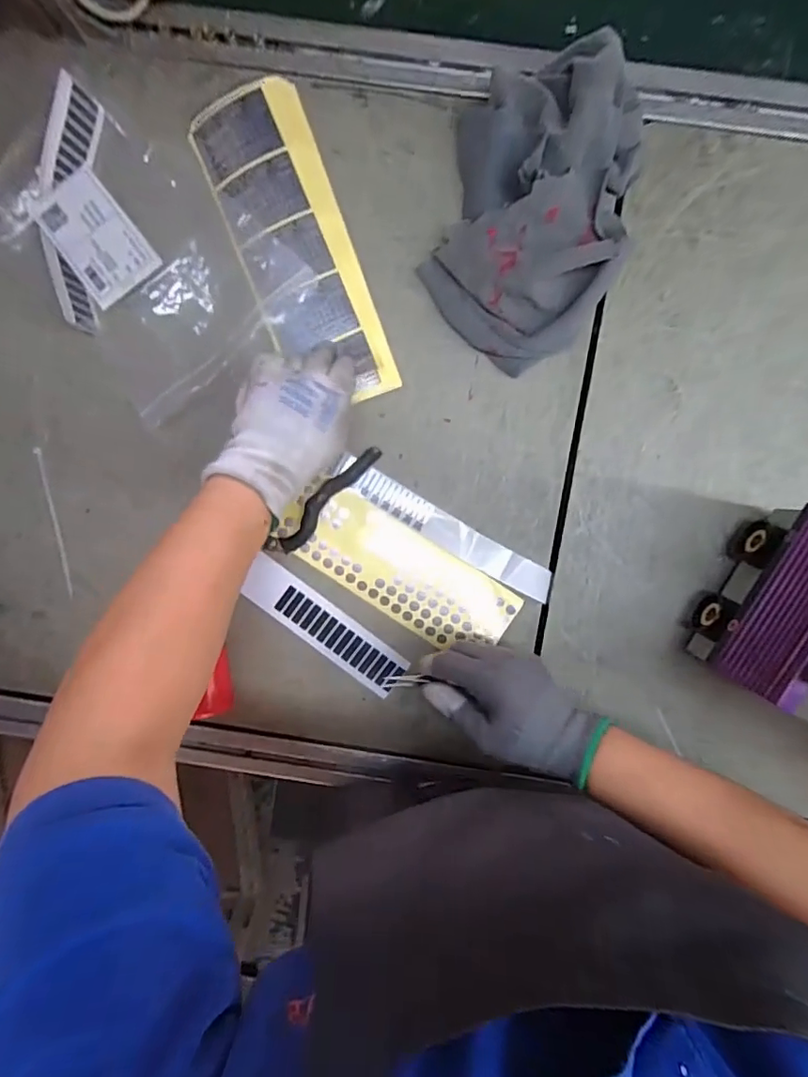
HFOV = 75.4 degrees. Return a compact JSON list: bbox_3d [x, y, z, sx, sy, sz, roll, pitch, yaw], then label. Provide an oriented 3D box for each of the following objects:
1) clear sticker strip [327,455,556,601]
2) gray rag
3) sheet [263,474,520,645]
[{"bbox_3d":[0.038,-0.009,0.489,0.227,0.006,0.030,30,92,-1],"label":"clear sticker strip"},{"bbox_3d":[0.111,-0.272,0.434,0.159,0.061,0.245,18,95,1],"label":"gray rag"},{"bbox_3d":[-0.006,0.031,0.493,0.225,0.006,0.084,33,95,-1],"label":"sheet"}]

